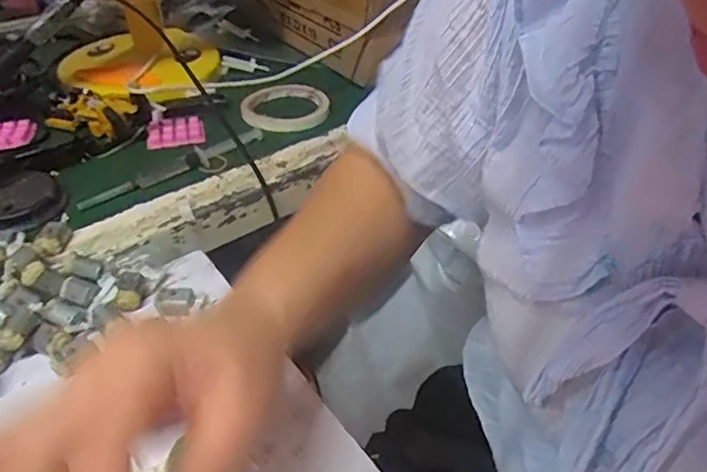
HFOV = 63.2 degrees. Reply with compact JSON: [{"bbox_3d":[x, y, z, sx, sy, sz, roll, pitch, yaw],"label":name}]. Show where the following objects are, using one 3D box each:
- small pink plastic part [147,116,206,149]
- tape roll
[{"bbox_3d":[-0.192,-0.112,0.617,0.058,0.009,0.045,-11,42,-13],"label":"small pink plastic part"},{"bbox_3d":[-0.077,-0.147,0.664,0.101,0.010,0.101,0,40,0],"label":"tape roll"}]

